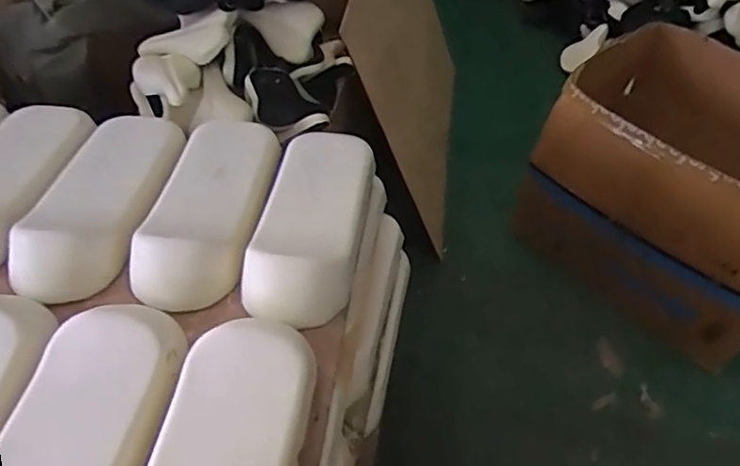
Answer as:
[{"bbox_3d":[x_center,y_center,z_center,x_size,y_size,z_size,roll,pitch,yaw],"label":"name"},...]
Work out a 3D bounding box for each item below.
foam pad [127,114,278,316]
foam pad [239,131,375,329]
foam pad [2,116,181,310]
[{"bbox_3d":[-0.265,-0.062,0.995,0.166,0.066,0.438,4,48,1],"label":"foam pad"},{"bbox_3d":[-0.092,-0.044,1.007,0.164,0.095,0.410,6,48,3],"label":"foam pad"},{"bbox_3d":[-0.445,-0.076,0.988,0.176,0.074,0.411,4,48,2],"label":"foam pad"}]

